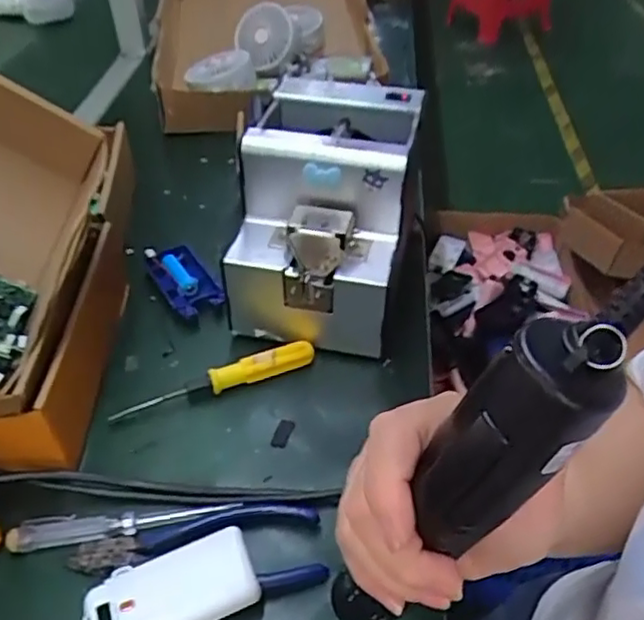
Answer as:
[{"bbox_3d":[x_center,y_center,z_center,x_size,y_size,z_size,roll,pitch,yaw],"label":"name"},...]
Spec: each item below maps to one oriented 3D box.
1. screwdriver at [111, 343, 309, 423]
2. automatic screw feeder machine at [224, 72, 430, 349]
[{"bbox_3d":[-0.080,0.054,0.483,0.156,0.021,0.016,-18,44,-16],"label":"screwdriver"},{"bbox_3d":[0.009,-0.079,0.530,0.134,0.150,0.179,7,43,9],"label":"automatic screw feeder machine"}]

